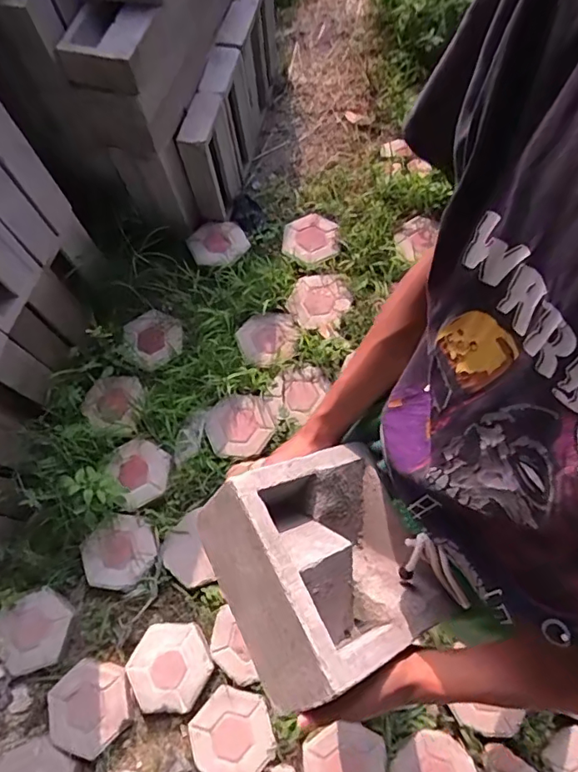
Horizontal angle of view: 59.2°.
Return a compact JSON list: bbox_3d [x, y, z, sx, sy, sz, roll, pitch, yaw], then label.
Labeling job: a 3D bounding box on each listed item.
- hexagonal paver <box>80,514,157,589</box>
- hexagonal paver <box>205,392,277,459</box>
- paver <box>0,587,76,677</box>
[{"bbox_3d":[-0.482,0.469,1.431,0.182,0.034,0.214,37,75,15],"label":"hexagonal paver"},{"bbox_3d":[-0.152,0.123,1.570,0.199,0.029,0.189,-22,70,-5],"label":"hexagonal paver"},{"bbox_3d":[-0.695,0.664,1.370,0.216,0.045,0.184,-26,70,-7],"label":"paver"}]

